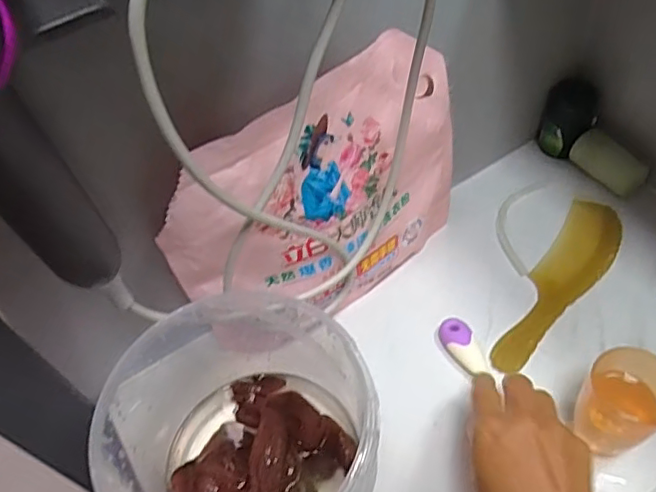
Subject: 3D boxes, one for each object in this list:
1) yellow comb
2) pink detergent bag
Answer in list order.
[{"bbox_3d":[0.208,0.033,0.518,0.052,0.004,0.202,27,60,23],"label":"yellow comb"},{"bbox_3d":[0.006,-0.026,0.451,0.247,0.217,0.051,-36,58,-19],"label":"pink detergent bag"}]

